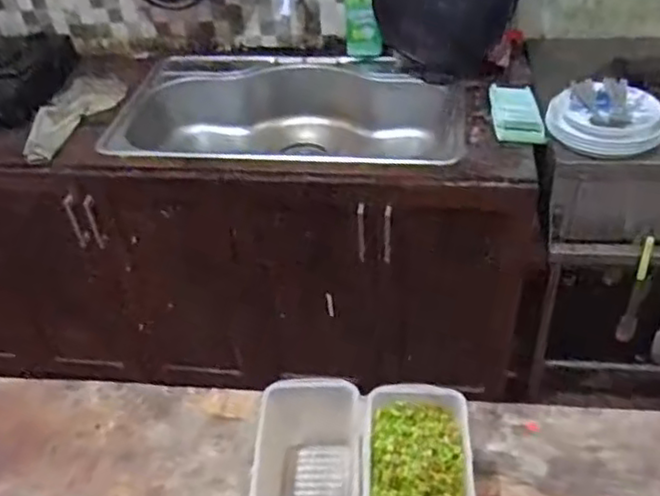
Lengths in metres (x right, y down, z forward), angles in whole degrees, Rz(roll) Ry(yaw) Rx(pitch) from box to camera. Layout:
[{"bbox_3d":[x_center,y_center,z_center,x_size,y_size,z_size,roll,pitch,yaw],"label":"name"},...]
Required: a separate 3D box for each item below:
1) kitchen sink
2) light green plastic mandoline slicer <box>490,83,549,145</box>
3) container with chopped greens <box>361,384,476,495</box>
[{"bbox_3d":[-0.090,-0.294,1.730,0.809,0.243,0.559,2,41,8],"label":"kitchen sink"},{"bbox_3d":[0.420,-0.307,1.520,0.102,0.030,0.228,-1,39,6],"label":"light green plastic mandoline slicer"},{"bbox_3d":[0.091,0.233,0.696,0.103,0.089,0.163,0,39,7],"label":"container with chopped greens"}]

